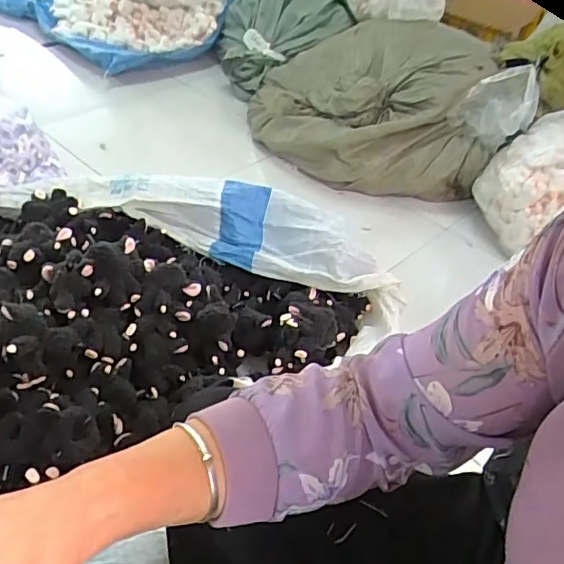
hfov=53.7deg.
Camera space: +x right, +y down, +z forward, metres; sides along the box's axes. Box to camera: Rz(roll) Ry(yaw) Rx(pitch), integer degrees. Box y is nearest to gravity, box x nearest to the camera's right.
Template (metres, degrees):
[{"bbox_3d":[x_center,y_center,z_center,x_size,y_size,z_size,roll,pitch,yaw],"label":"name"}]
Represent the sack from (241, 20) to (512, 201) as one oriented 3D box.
[{"bbox_3d":[0.301,-0.629,1.867,0.758,0.313,0.846,9,41,3],"label":"sack"}]

